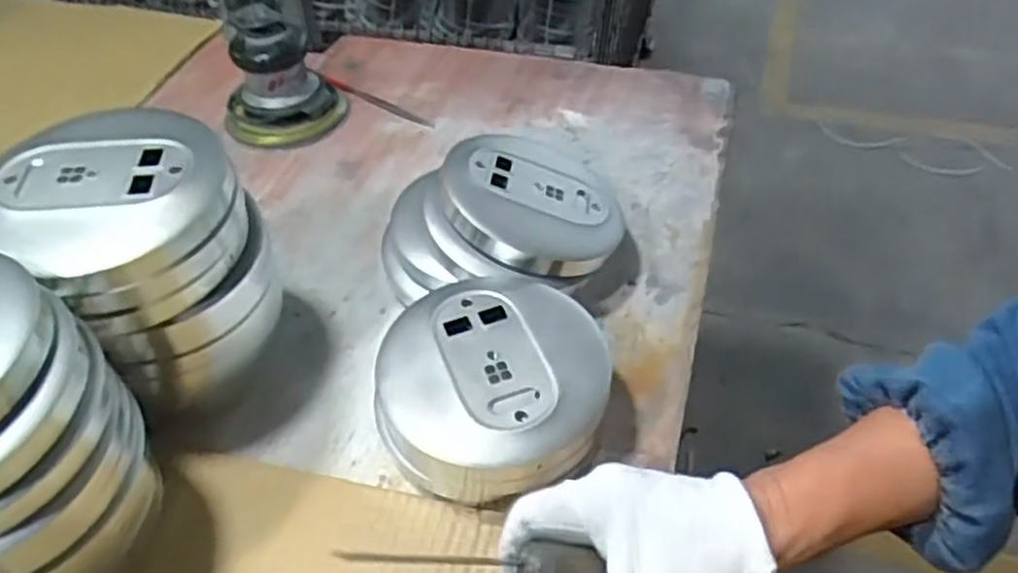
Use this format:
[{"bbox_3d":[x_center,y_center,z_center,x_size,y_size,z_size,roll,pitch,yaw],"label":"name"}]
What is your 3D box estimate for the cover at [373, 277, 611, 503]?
[{"bbox_3d":[-0.008,0.063,0.469,0.128,0.068,0.132,6,47,7],"label":"cover"}]

